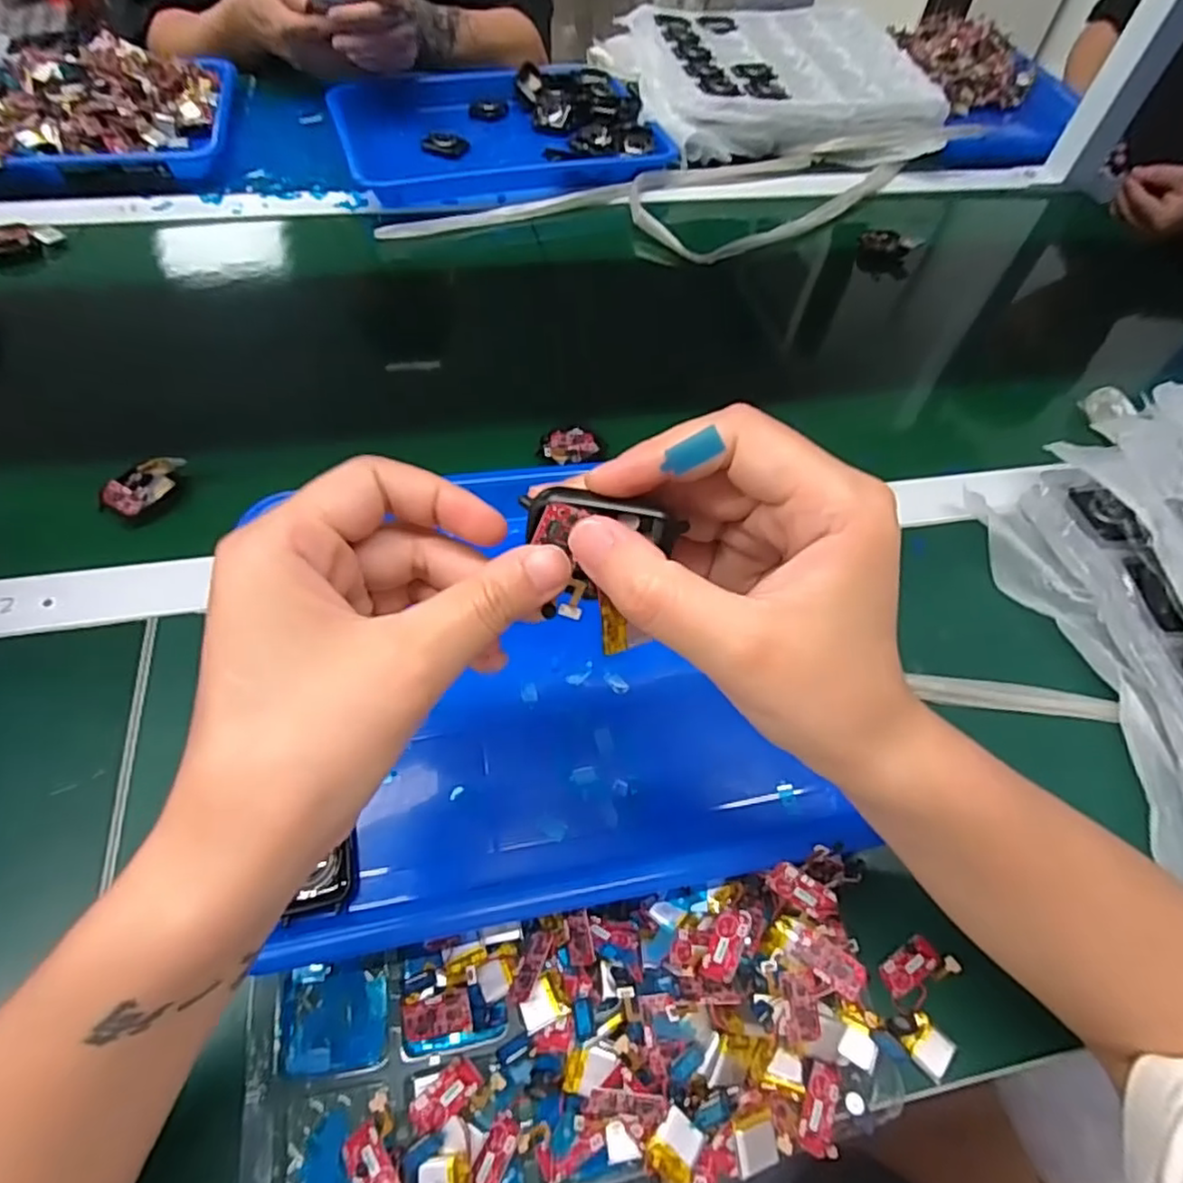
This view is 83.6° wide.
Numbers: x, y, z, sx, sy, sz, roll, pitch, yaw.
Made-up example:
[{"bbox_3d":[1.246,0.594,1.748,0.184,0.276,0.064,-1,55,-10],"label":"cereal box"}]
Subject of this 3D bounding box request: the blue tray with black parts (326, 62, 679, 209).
[{"bbox_3d":[-0.097,-0.482,0.694,0.313,0.040,0.217,-13,58,-13],"label":"blue tray with black parts"}]

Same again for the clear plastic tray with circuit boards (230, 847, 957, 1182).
[{"bbox_3d":[0.008,0.187,0.274,0.287,0.038,0.103,-7,57,-9],"label":"clear plastic tray with circuit boards"}]

